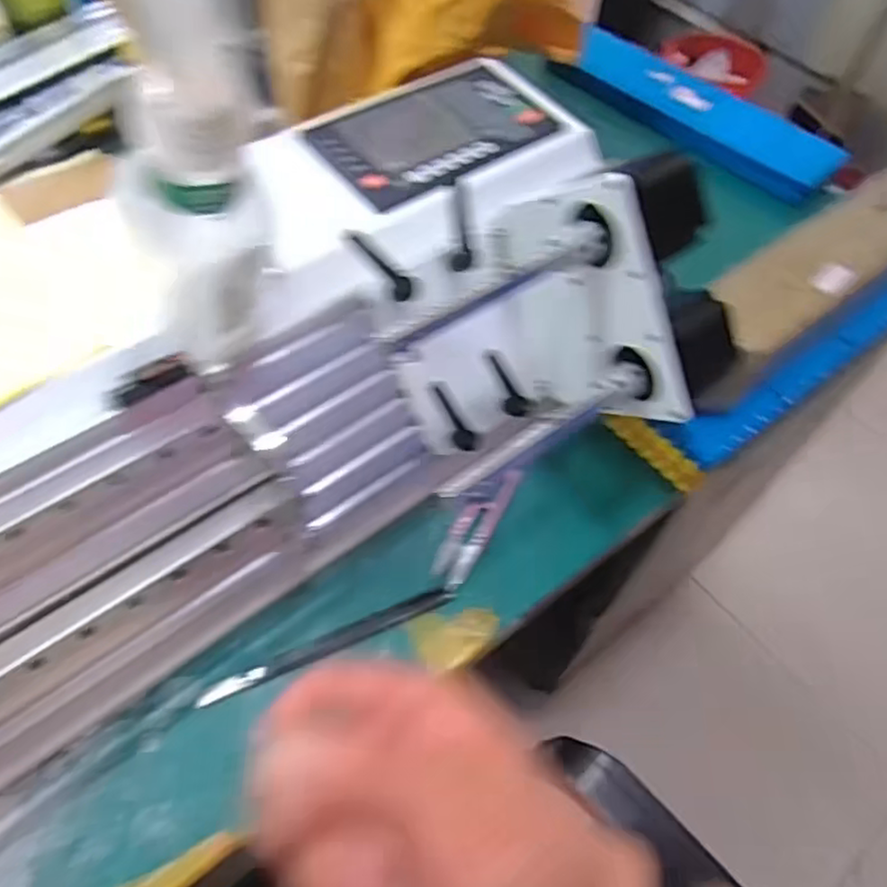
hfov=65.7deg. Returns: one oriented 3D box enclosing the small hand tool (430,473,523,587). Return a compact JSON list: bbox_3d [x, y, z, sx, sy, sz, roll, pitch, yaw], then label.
[{"bbox_3d":[0.021,0.055,0.466,0.026,0.010,0.097,26,58,12],"label":"small hand tool"}]

